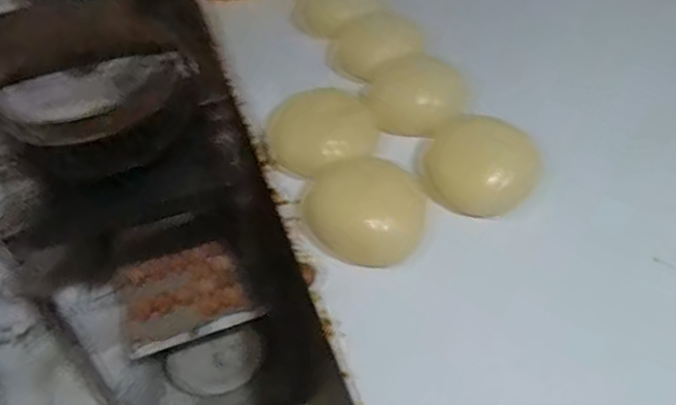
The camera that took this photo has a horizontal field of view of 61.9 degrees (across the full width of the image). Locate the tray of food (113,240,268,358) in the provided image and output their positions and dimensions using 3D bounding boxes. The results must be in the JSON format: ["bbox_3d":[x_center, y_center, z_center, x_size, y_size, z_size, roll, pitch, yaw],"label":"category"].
[{"bbox_3d":[-0.350,0.212,1.294,0.297,0.105,0.208,-17,49,-10],"label":"tray of food"}]

